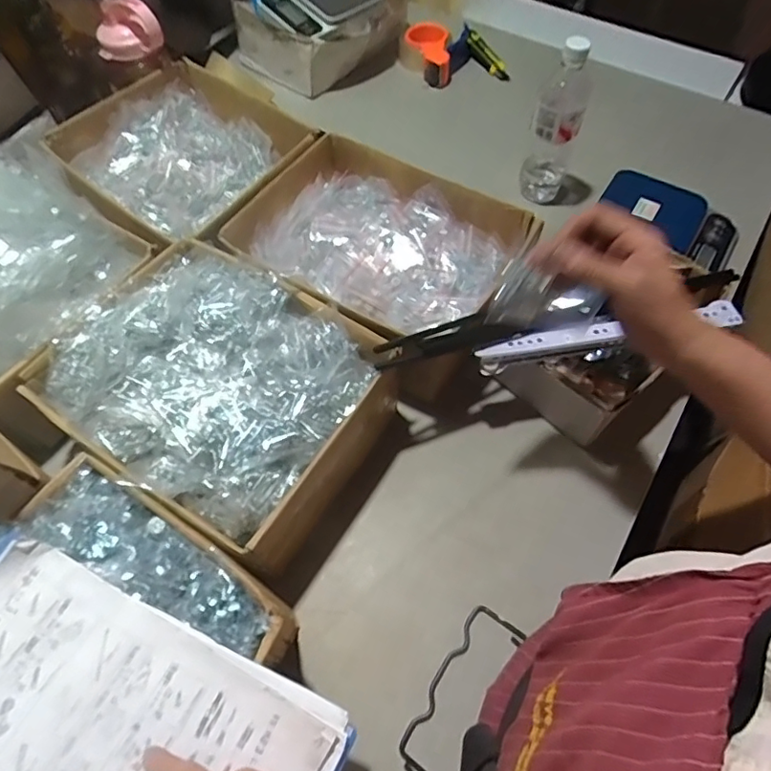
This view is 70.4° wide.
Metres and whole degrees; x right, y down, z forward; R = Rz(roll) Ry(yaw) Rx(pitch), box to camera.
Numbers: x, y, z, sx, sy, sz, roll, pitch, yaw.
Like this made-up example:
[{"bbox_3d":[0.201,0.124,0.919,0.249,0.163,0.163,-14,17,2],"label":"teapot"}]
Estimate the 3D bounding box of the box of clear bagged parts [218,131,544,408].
[{"bbox_3d":[-0.015,-0.161,0.708,0.339,0.115,0.252,30,64,17],"label":"box of clear bagged parts"}]

